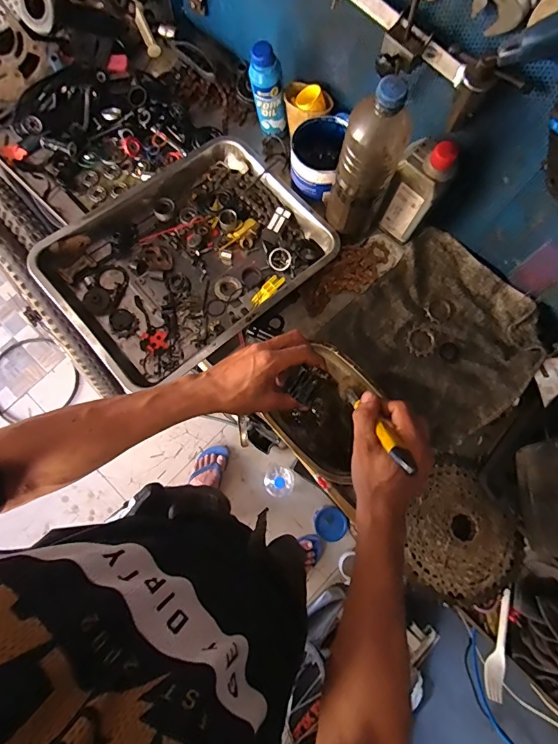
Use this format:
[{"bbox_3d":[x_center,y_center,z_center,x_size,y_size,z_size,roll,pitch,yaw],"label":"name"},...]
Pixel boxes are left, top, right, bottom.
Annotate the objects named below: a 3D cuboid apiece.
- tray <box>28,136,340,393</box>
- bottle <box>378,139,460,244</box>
[{"bbox_3d":[-0.133,-0.177,0.630,0.390,0.062,0.293,-42,81,-10],"label":"tray"},{"bbox_3d":[0.197,-0.261,0.593,0.069,0.176,0.056,35,79,7],"label":"bottle"}]

